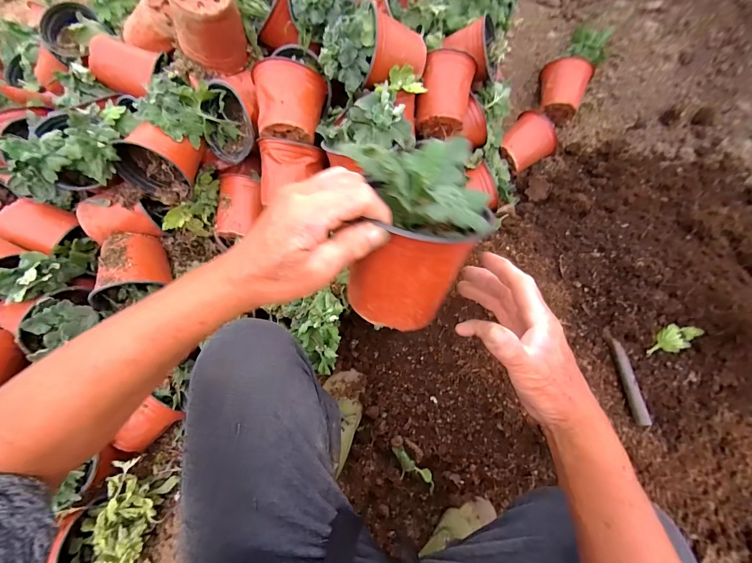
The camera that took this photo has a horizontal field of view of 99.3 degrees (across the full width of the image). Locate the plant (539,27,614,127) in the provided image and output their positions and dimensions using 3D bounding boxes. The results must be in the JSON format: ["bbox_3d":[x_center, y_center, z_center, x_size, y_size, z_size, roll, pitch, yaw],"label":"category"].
[{"bbox_3d":[0.527,-0.565,0.875,0.134,0.115,0.267,28,89,9],"label":"plant"}]

